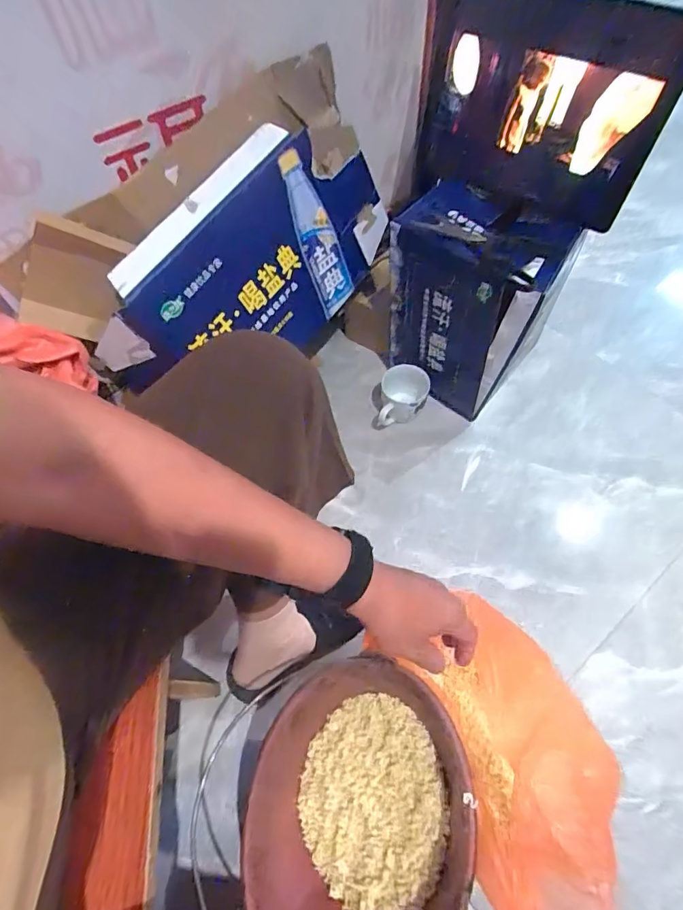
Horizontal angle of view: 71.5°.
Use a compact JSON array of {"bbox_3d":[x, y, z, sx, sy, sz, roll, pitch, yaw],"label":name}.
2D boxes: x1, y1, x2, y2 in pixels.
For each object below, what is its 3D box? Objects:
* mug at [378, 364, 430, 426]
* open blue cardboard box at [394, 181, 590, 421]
[{"bbox_3d":[0.114,-0.105,0.876,0.081,0.084,0.092,6,61,4],"label":"mug"},{"bbox_3d":[0.205,-0.235,0.801,0.228,0.339,0.160,32,67,19],"label":"open blue cardboard box"}]

